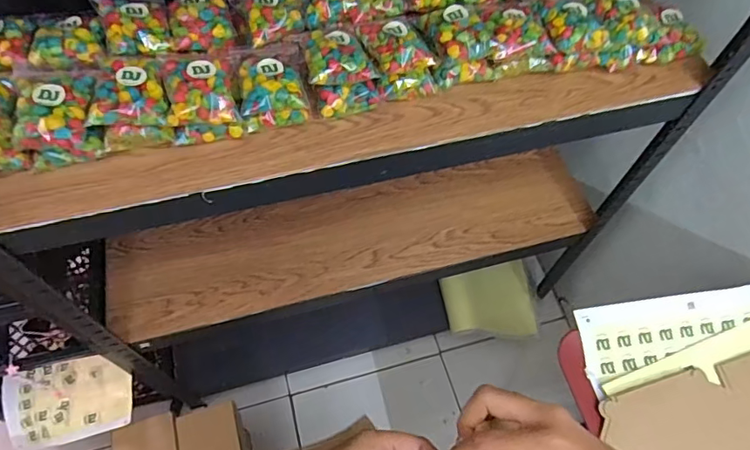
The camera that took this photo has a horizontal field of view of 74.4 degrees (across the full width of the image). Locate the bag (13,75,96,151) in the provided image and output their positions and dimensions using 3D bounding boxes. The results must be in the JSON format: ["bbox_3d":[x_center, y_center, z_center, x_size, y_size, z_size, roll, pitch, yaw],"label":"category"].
[{"bbox_3d":[-0.339,-0.128,0.520,0.073,0.029,0.111,-11,60,-8],"label":"bag"}]

